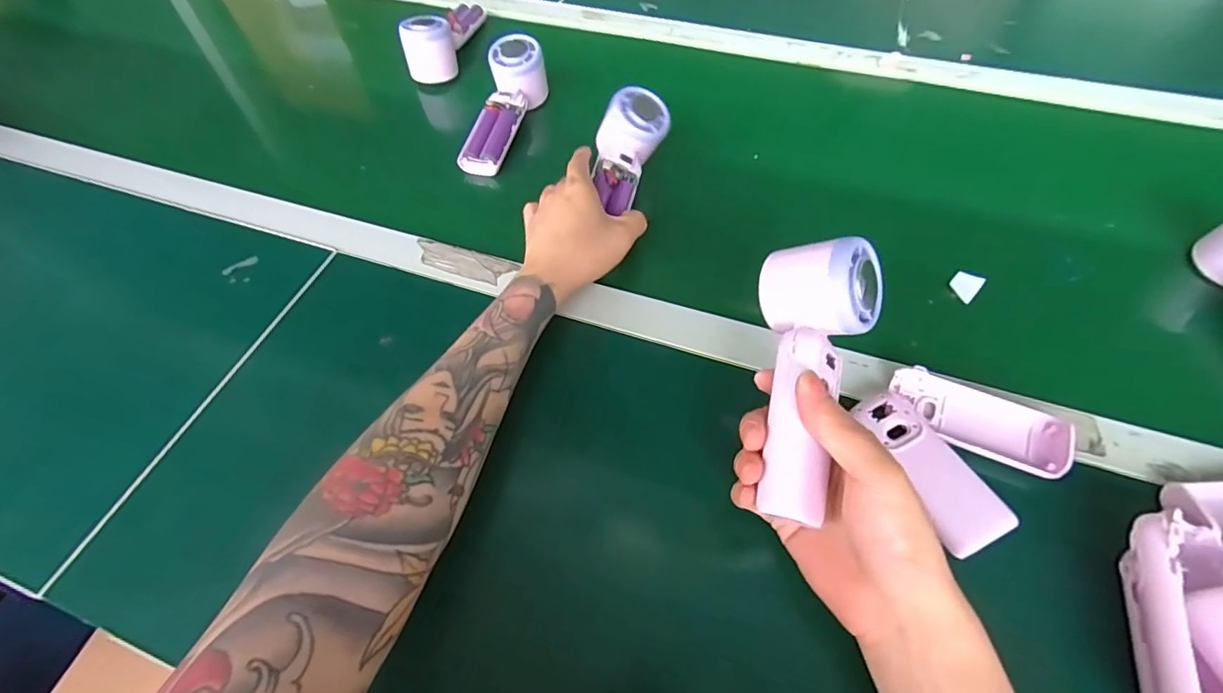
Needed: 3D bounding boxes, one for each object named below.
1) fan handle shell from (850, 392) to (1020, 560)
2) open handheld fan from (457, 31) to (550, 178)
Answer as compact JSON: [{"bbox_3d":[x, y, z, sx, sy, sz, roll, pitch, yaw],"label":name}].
[{"bbox_3d":[0.198,0.076,0.336,0.038,0.023,0.103,-23,60,-11],"label":"fan handle shell"},{"bbox_3d":[-0.114,-0.246,0.559,0.051,0.049,0.164,13,73,11],"label":"open handheld fan"}]

